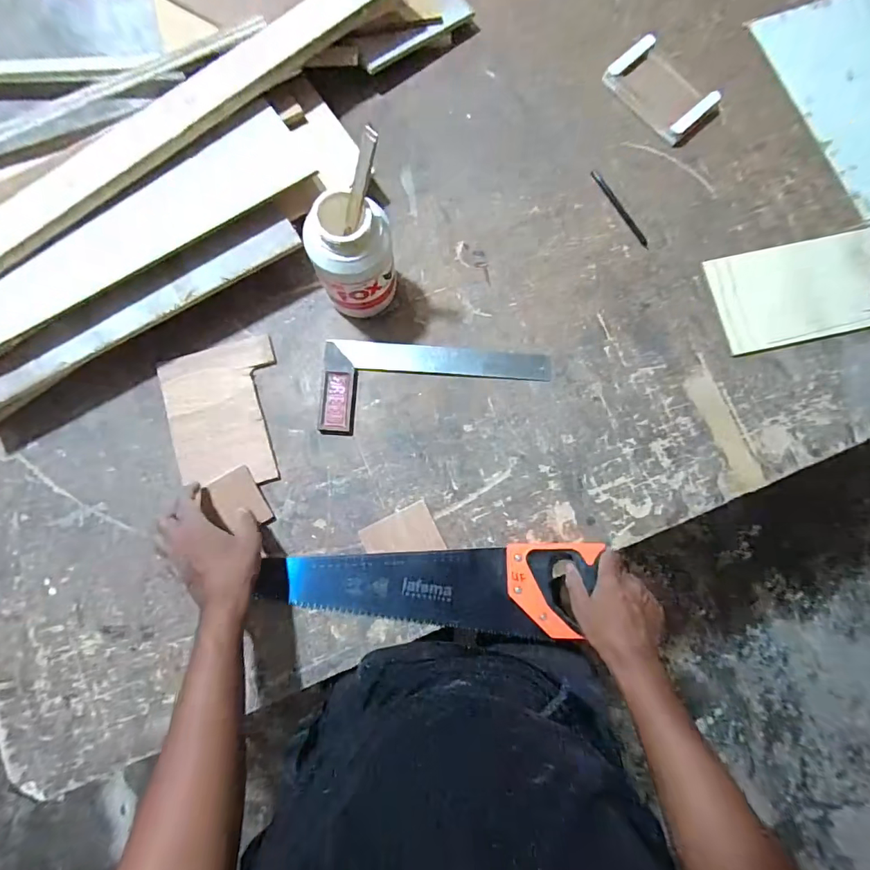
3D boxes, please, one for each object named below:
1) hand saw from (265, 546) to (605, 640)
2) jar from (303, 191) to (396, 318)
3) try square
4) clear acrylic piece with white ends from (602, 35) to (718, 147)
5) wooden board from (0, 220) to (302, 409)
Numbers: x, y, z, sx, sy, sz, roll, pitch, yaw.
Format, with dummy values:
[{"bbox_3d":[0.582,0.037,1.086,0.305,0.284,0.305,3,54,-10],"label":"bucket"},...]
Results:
[{"bbox_3d":[-0.011,0.189,0.565,0.404,0.026,0.106,0,82,1],"label":"hand saw"},{"bbox_3d":[-0.094,-0.207,0.550,0.099,0.158,0.087,-20,83,-4],"label":"jar"},{"bbox_3d":[0.003,-0.064,0.605,0.302,0.012,0.122,0,82,-1],"label":"try square"},{"bbox_3d":[0.334,-0.508,0.673,0.096,0.027,0.157,-43,85,-7],"label":"clear acrylic piece with white ends"},{"bbox_3d":[-0.362,-0.141,0.548,0.435,0.022,0.041,-31,84,-5],"label":"wooden board"}]

